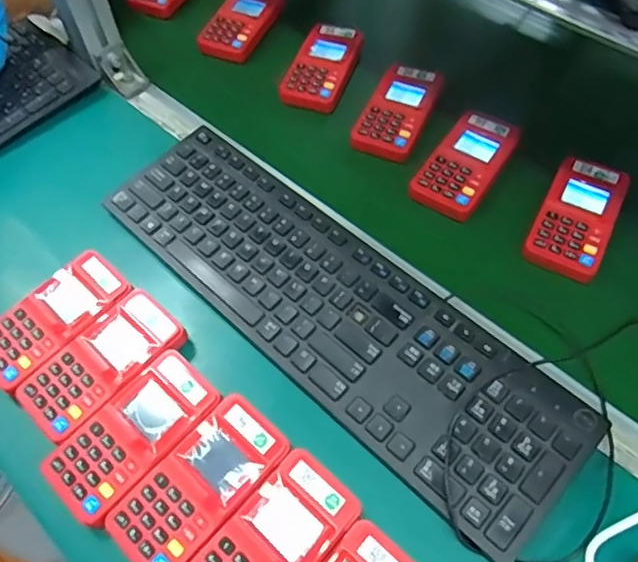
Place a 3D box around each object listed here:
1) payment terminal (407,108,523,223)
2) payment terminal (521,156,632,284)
[{"bbox_3d":[0.143,-0.114,0.557,0.064,0.024,0.118,30,62,20],"label":"payment terminal"},{"bbox_3d":[0.231,-0.058,0.516,0.062,0.021,0.121,24,60,17],"label":"payment terminal"}]

